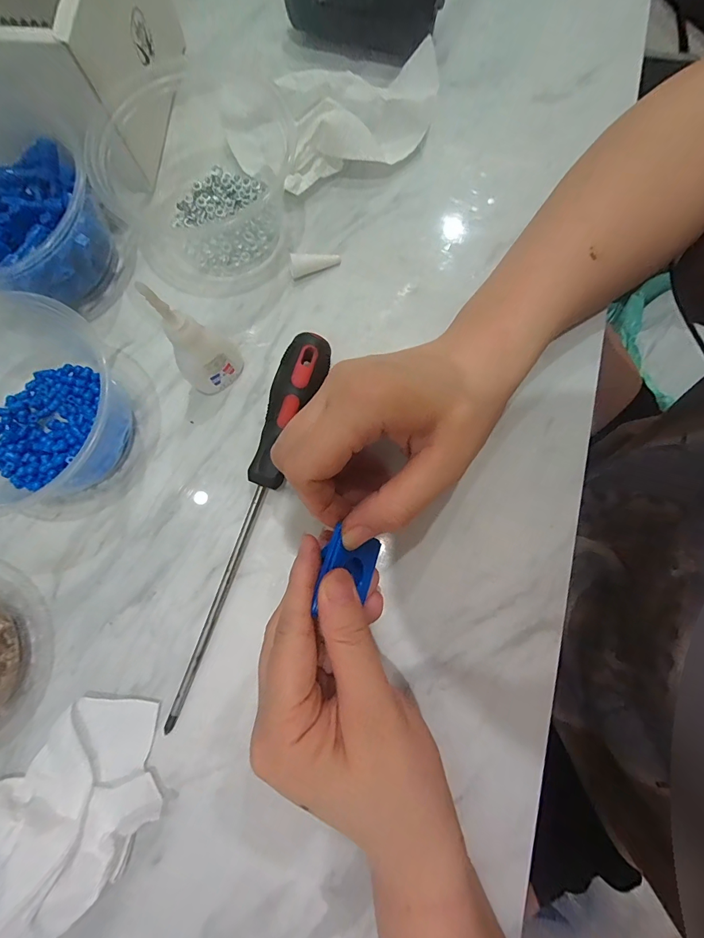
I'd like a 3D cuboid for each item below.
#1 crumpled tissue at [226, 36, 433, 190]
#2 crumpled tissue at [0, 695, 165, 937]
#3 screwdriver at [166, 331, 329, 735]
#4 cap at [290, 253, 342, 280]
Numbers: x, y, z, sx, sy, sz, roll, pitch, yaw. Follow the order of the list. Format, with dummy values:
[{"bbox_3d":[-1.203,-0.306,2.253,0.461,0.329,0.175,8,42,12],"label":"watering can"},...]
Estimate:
[{"bbox_3d":[-0.015,-0.239,0.264,0.145,0.031,0.084,-5,80,-1],"label":"crumpled tissue"},{"bbox_3d":[-0.159,0.187,0.194,0.140,0.033,0.076,-43,83,-7],"label":"crumpled tissue"},{"bbox_3d":[-0.064,0.029,0.221,0.025,0.032,0.231,21,81,4],"label":"screwdriver"},{"bbox_3d":[-0.024,-0.139,0.259,0.034,0.011,0.011,-8,80,-2],"label":"cap"}]

